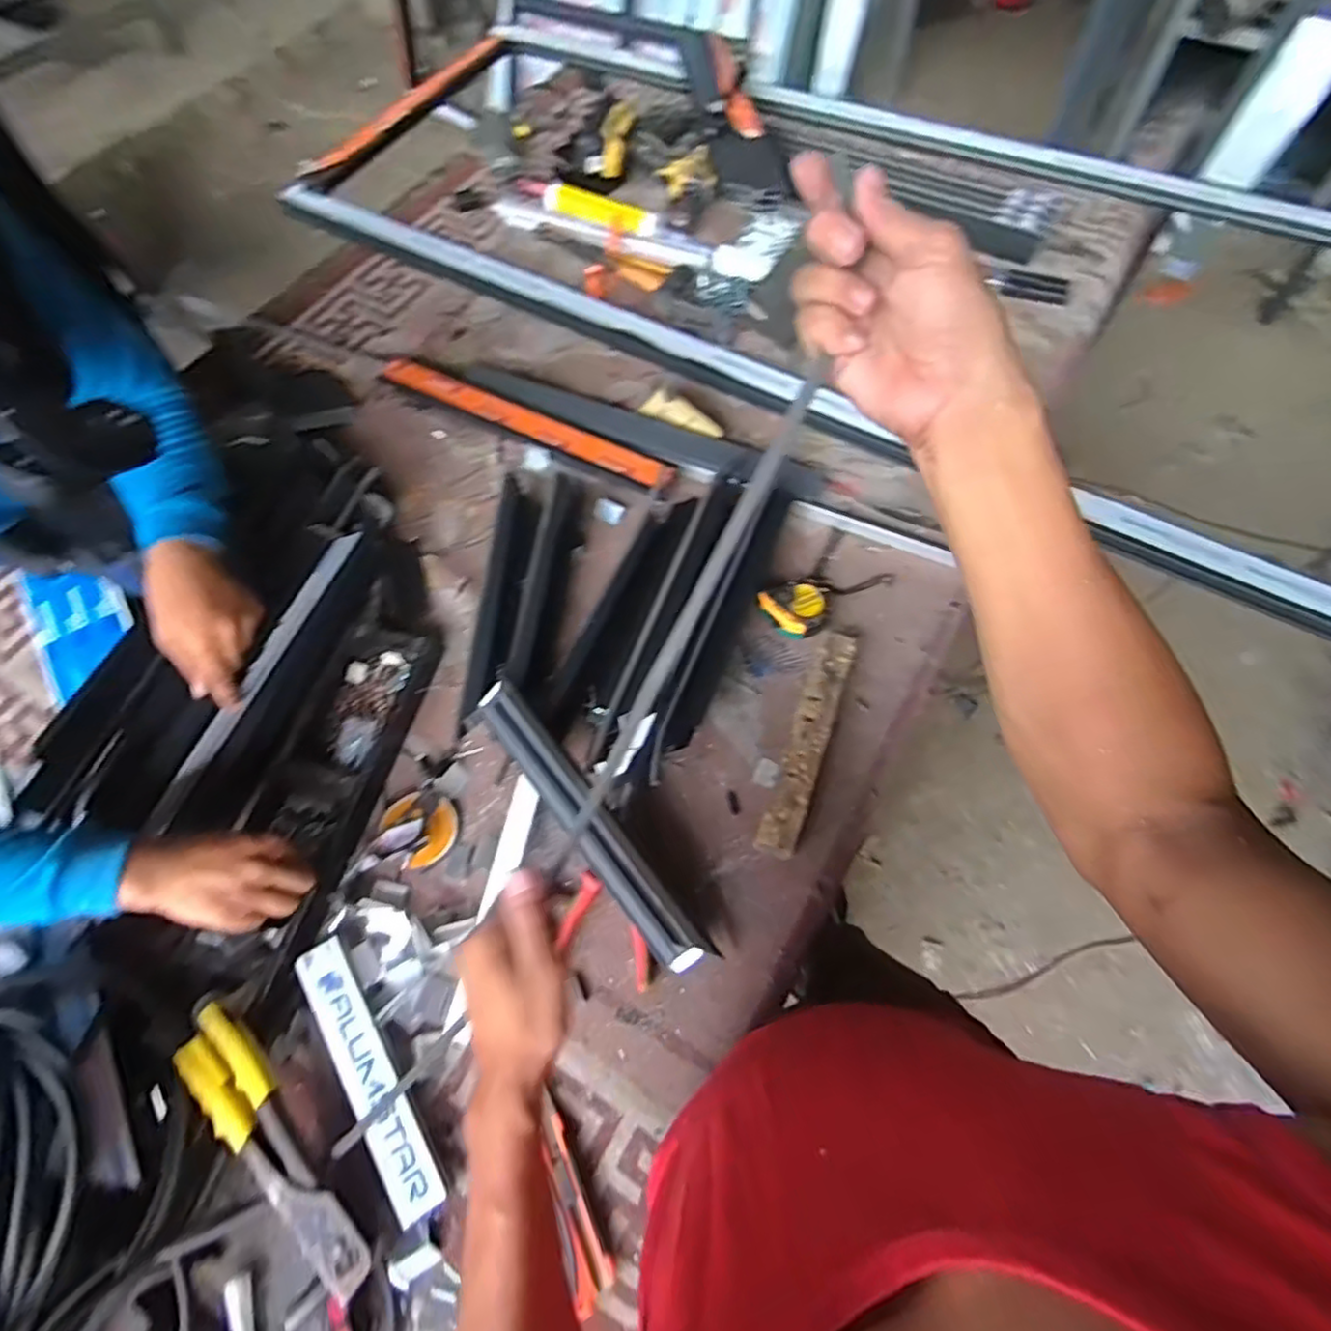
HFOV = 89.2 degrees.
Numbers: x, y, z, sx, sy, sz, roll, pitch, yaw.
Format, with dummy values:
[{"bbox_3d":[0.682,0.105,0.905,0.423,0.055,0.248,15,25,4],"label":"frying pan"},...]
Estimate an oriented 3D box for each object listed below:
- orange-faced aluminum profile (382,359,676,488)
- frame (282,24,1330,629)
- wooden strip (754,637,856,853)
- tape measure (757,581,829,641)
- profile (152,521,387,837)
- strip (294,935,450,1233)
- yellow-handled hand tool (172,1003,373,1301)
[{"bbox_3d":[-0.197,-0.334,0.938,0.462,0.046,0.035,24,65,15],"label":"orange-faced aluminum profile"},{"bbox_3d":[0.359,-0.728,1.115,1.892,0.091,0.907,28,69,14],"label":"frame"},{"bbox_3d":[0.158,0.083,0.747,0.040,0.040,0.267,18,64,12],"label":"wooden strip"},{"bbox_3d":[0.162,-0.071,0.823,0.074,0.041,0.075,-32,65,-14],"label":"tape measure"},{"bbox_3d":[-0.417,0.003,0.752,0.030,0.071,0.382,13,63,9],"label":"profile"},{"bbox_3d":[-0.271,0.365,0.606,0.042,0.007,0.246,-32,65,-14],"label":"strip"},{"bbox_3d":[-0.331,0.401,0.564,0.051,0.055,0.254,-40,67,-17],"label":"yellow-handled hand tool"}]

